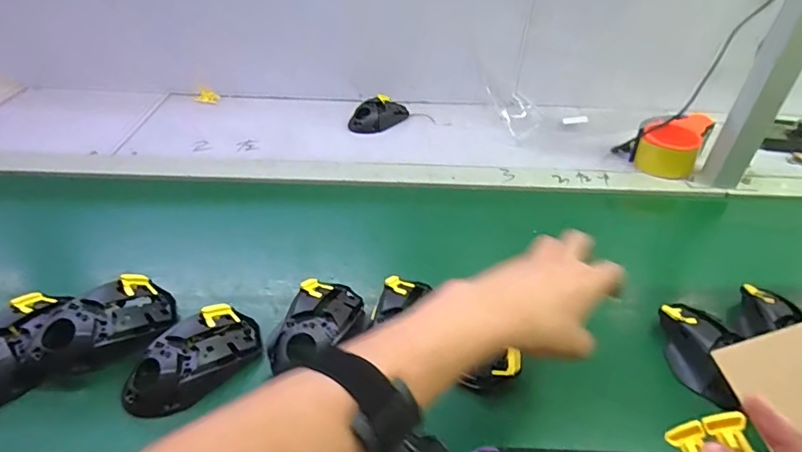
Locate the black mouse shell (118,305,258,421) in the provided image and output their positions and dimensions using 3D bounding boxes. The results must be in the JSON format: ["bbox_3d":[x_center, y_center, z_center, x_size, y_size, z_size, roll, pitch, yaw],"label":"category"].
[{"bbox_3d":[-0.174,0.114,0.418,0.069,0.032,0.113,22,43,21],"label":"black mouse shell"}]

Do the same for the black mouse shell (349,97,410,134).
[{"bbox_3d":[-0.038,-0.189,0.831,0.063,0.043,0.108,31,46,29],"label":"black mouse shell"}]

